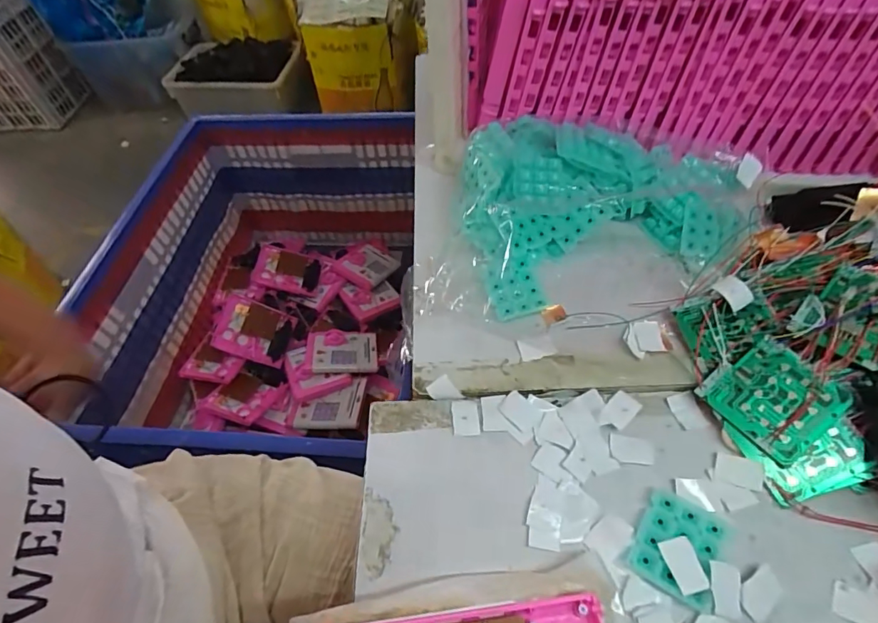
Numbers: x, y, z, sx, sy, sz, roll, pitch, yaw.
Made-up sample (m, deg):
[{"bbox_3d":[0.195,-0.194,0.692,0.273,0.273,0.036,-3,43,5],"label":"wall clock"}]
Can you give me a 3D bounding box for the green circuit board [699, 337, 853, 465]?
[{"bbox_3d":[0.242,0.062,0.339,0.069,0.004,0.074,-41,63,-5],"label":"green circuit board"}]

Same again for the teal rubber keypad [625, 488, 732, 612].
[{"bbox_3d":[0.155,0.150,0.300,0.051,0.007,0.061,27,60,22],"label":"teal rubber keypad"}]

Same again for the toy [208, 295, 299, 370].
[{"bbox_3d":[-0.426,0.046,1.078,0.160,0.028,0.133,20,63,-21],"label":"toy"}]

